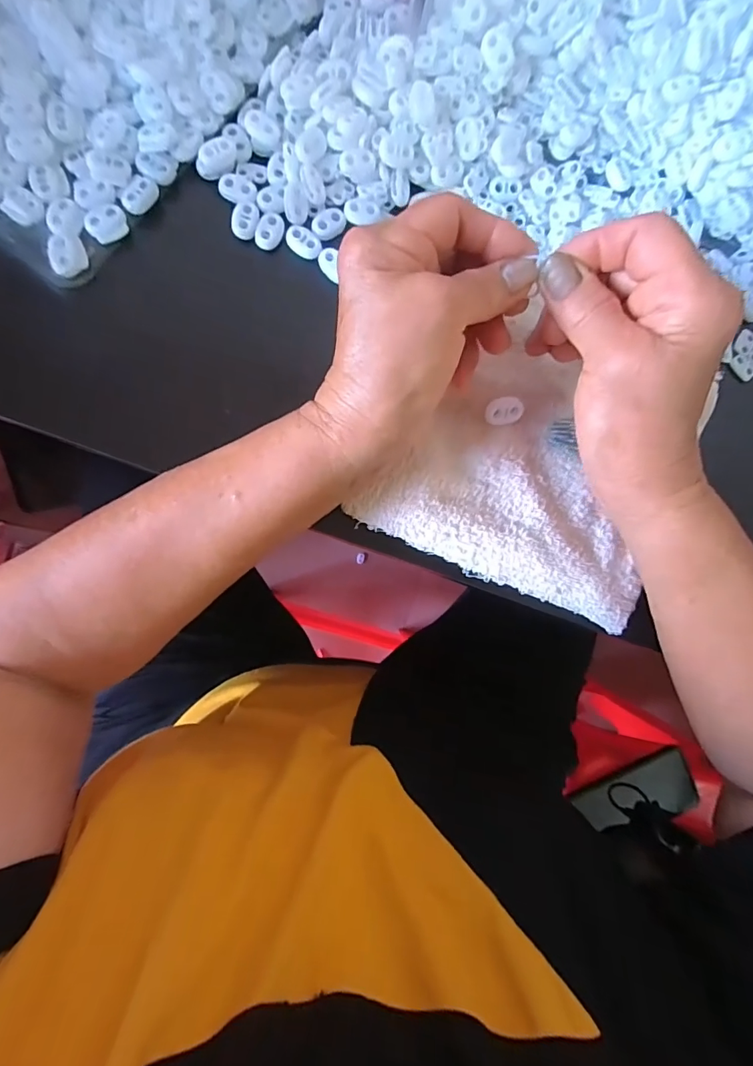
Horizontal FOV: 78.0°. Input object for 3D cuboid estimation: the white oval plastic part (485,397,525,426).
[{"bbox_3d":[0.075,-0.072,0.272,0.022,0.005,0.015,-10,87,-9],"label":"white oval plastic part"}]

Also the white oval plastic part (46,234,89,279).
[{"bbox_3d":[-0.172,-0.155,0.259,0.017,0.006,0.021,-16,88,-9],"label":"white oval plastic part"}]

